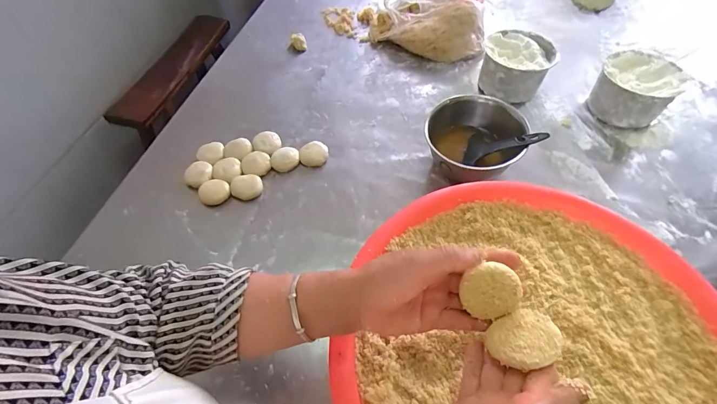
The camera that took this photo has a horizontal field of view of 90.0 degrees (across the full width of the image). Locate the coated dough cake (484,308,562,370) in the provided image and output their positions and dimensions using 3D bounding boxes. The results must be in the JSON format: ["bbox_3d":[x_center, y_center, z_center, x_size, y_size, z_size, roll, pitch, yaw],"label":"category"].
[{"bbox_3d":[0.153,0.127,0.330,0.058,0.017,0.056,-29,24,-2],"label":"coated dough cake"}]

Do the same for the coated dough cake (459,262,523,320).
[{"bbox_3d":[0.130,0.085,0.354,0.054,0.054,0.023,-8,17,4],"label":"coated dough cake"}]

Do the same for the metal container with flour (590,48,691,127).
[{"bbox_3d":[0.560,-0.228,0.735,0.153,0.092,0.140,-35,62,-21],"label":"metal container with flour"}]

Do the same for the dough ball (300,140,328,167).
[{"bbox_3d":[-0.091,-0.098,0.726,0.056,0.021,0.052,-1,57,1],"label":"dough ball"}]

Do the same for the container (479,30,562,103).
[{"bbox_3d":[0.342,-0.295,0.793,0.143,0.097,0.136,29,61,19],"label":"container"}]

